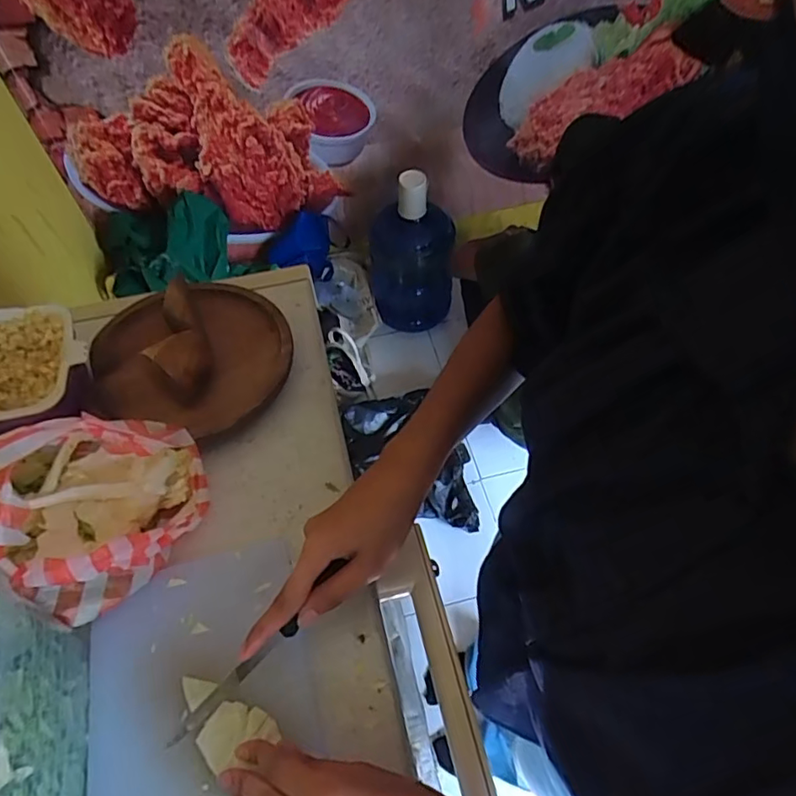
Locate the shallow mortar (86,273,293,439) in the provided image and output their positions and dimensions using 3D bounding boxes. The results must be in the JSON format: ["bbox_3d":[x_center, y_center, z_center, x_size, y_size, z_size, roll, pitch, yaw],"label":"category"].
[{"bbox_3d":[-0.195,-0.052,0.528,0.181,0.051,0.171,-1,57,2],"label":"shallow mortar"}]

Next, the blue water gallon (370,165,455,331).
[{"bbox_3d":[0.036,-0.455,1.757,0.241,0.536,0.315,-8,57,-3],"label":"blue water gallon"}]

